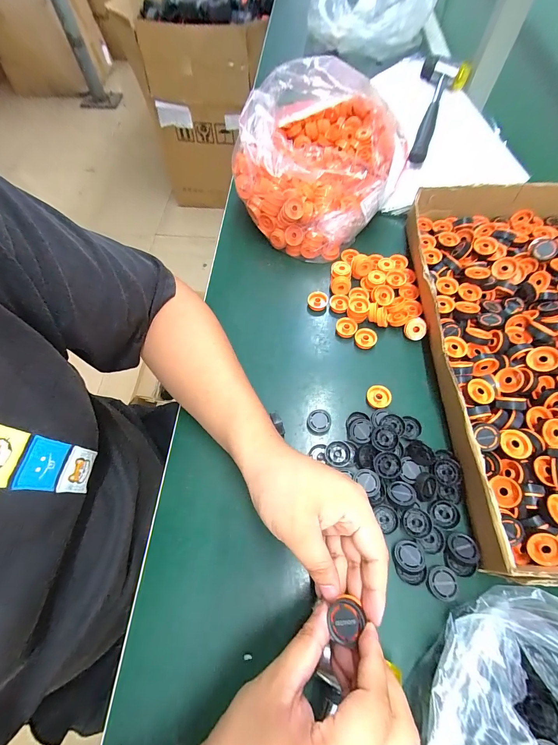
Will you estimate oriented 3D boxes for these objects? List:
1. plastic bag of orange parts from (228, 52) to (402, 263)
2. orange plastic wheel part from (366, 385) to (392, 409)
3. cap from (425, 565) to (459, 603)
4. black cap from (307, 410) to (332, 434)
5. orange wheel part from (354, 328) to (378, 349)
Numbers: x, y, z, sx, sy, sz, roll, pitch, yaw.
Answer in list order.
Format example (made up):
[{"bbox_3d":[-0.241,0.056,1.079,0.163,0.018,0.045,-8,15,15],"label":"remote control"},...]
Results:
[{"bbox_3d":[0.054,-0.298,0.429,0.205,0.177,0.225,25,67,13],"label":"plastic bag of orange parts"},{"bbox_3d":[0.111,0.027,0.348,0.026,0.007,0.025,4,63,3],"label":"orange plastic wheel part"},{"bbox_3d":[0.140,0.180,0.270,0.025,0.006,0.026,-1,63,1],"label":"cap"},{"bbox_3d":[0.044,0.053,0.339,0.026,0.010,0.025,-1,63,1],"label":"black cap"},{"bbox_3d":[0.106,-0.042,0.382,0.025,0.009,0.025,-1,63,1],"label":"orange wheel part"}]

